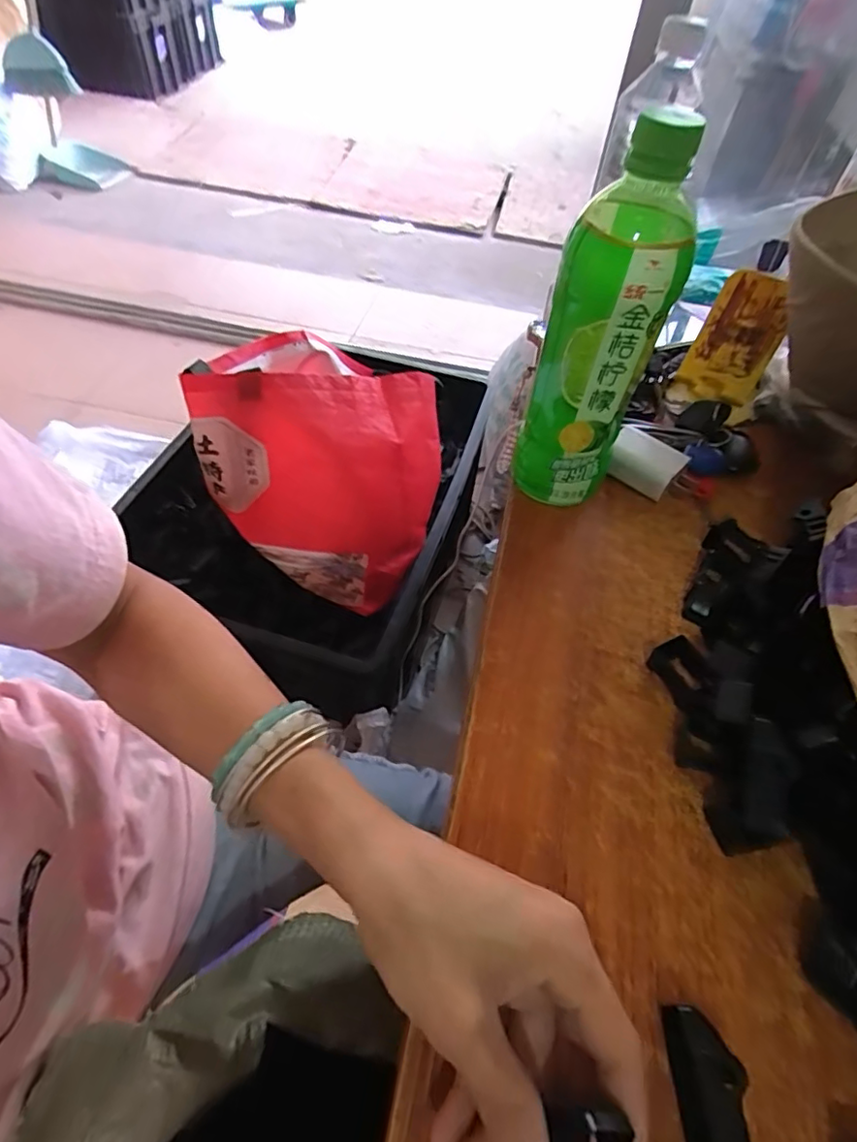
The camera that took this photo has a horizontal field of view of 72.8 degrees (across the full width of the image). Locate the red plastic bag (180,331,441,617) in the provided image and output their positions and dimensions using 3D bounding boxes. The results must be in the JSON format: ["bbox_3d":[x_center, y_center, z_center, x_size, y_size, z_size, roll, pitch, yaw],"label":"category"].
[{"bbox_3d":[-0.137,-0.123,0.689,0.293,0.286,0.122,13,8,-33],"label":"red plastic bag"}]

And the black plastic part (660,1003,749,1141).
[{"bbox_3d":[0.099,0.187,0.208,0.021,0.021,0.048,4,51,-3],"label":"black plastic part"}]

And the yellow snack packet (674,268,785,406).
[{"bbox_3d":[0.238,-0.177,0.452,0.056,0.094,0.019,31,36,17],"label":"yellow snack packet"}]

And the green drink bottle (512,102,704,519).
[{"bbox_3d":[0.096,-0.128,0.335,0.060,0.216,0.061,18,52,9],"label":"green drink bottle"}]

